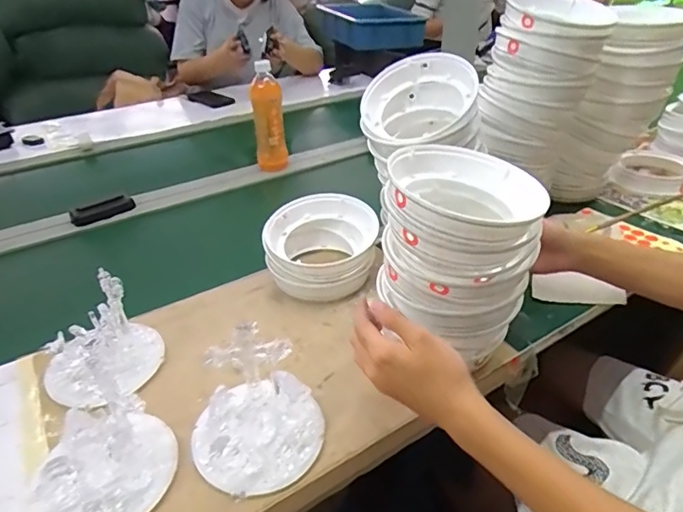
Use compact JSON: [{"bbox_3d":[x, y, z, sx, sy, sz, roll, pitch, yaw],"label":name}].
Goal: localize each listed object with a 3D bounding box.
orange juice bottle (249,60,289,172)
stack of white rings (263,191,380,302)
[{"bbox_3d":[-0.142,-0.259,0.966,0.061,0.202,0.063,-6,34,-7],"label":"orange juice bottle"},{"bbox_3d":[-0.029,-0.014,0.715,0.150,0.100,0.150,-6,34,-7],"label":"stack of white rings"}]

